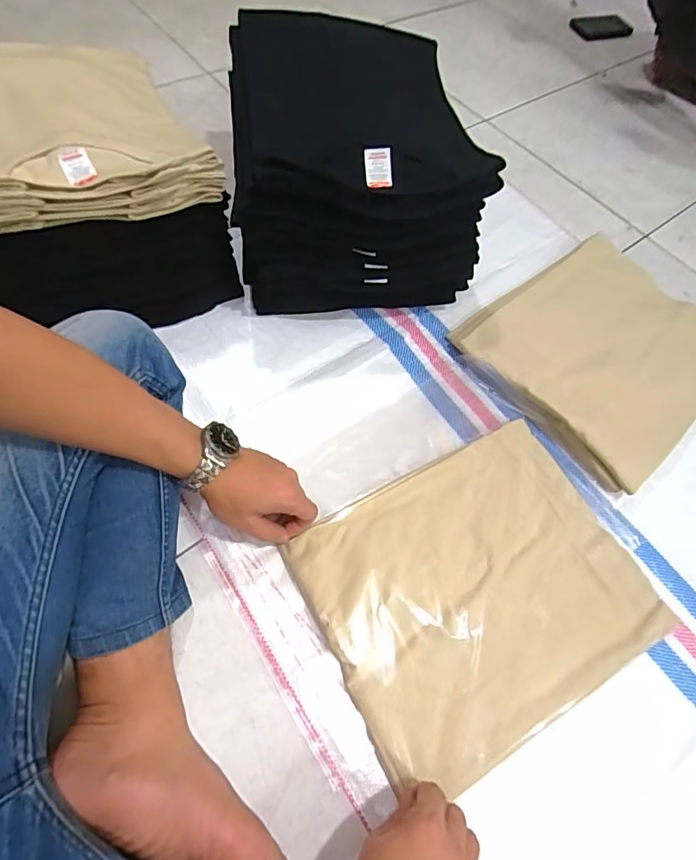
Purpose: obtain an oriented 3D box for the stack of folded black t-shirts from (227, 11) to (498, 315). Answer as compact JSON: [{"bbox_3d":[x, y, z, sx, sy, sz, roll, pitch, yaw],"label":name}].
[{"bbox_3d":[0.004,-0.357,0.652,0.298,0.222,0.340,-2,64,-4],"label":"stack of folded black t-shirts"}]

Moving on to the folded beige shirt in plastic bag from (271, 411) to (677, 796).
[{"bbox_3d":[0.137,0.164,0.497,0.330,0.014,0.271,-25,68,-14],"label":"folded beige shirt in plastic bag"}]

